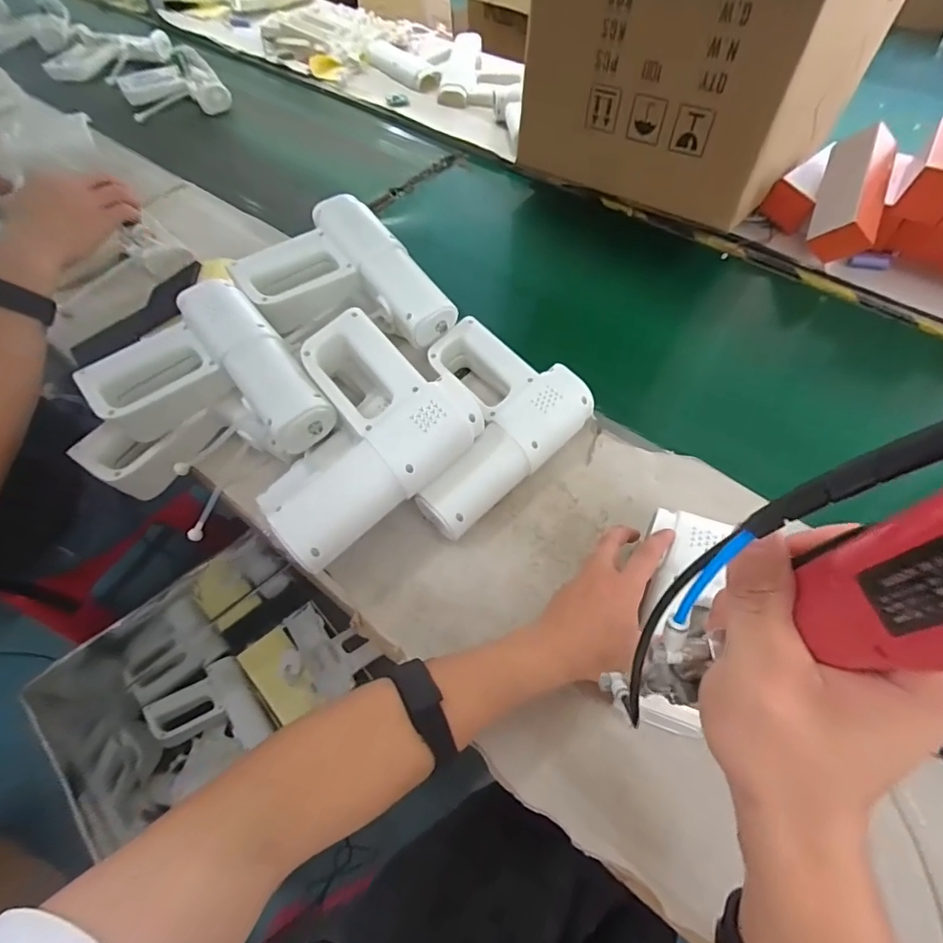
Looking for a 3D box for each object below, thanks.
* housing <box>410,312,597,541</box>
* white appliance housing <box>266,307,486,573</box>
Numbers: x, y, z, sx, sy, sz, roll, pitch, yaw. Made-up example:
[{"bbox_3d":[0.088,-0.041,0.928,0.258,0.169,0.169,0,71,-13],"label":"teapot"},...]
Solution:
[{"bbox_3d":[-0.004,-0.055,0.546,0.213,0.069,0.185,-40,65,-20],"label":"housing"},{"bbox_3d":[-0.127,-0.037,0.479,0.190,0.065,0.209,39,67,23],"label":"white appliance housing"}]

